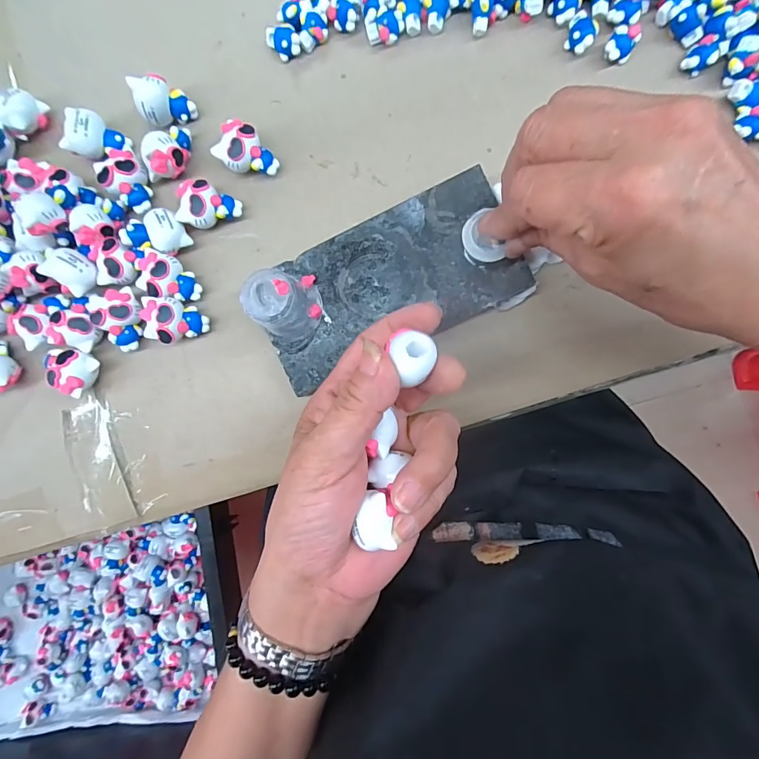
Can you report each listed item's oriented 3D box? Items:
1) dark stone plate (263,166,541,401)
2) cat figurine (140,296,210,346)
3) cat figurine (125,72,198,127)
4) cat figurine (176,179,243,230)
[{"bbox_3d":[0.005,-0.055,0.239,0.143,0.024,0.072,-24,87,3],"label":"dark stone plate"},{"bbox_3d":[-0.119,-0.033,0.240,0.032,0.021,0.026,13,90,4],"label":"cat figurine"},{"bbox_3d":[-0.128,-0.166,0.244,0.029,0.023,0.020,-15,88,3],"label":"cat figurine"},{"bbox_3d":[-0.101,-0.100,0.242,0.032,0.020,0.025,25,90,4],"label":"cat figurine"}]

